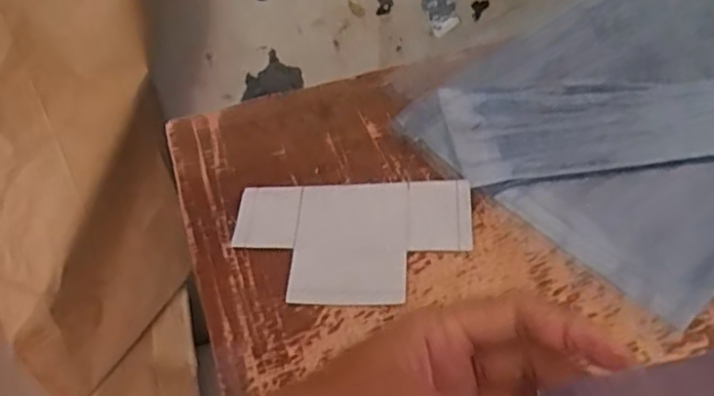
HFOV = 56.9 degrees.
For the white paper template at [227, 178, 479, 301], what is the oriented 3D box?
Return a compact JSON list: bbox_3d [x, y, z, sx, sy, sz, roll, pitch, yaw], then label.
[{"bbox_3d":[-0.004,0.026,0.454,0.165,0.011,0.104,1,47,3],"label":"white paper template"}]

